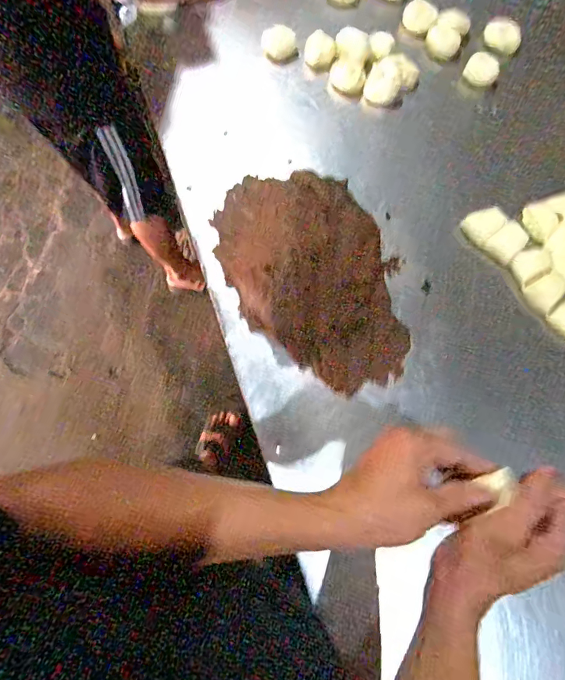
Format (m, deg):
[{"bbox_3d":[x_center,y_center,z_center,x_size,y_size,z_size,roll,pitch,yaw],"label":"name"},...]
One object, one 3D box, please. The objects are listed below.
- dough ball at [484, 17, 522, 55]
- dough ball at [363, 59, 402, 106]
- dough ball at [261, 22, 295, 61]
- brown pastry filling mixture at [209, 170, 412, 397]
[{"bbox_3d":[0.399,-0.550,0.783,0.068,0.033,0.043,28,74,7],"label":"dough ball"},{"bbox_3d":[0.169,-0.429,0.726,0.056,0.034,0.066,22,74,6],"label":"dough ball"},{"bbox_3d":[-0.006,-0.503,0.735,0.059,0.036,0.052,-1,73,-1],"label":"dough ball"},{"bbox_3d":[0.043,-0.105,0.588,0.226,0.079,0.360,-23,75,-8],"label":"brown pastry filling mixture"}]

